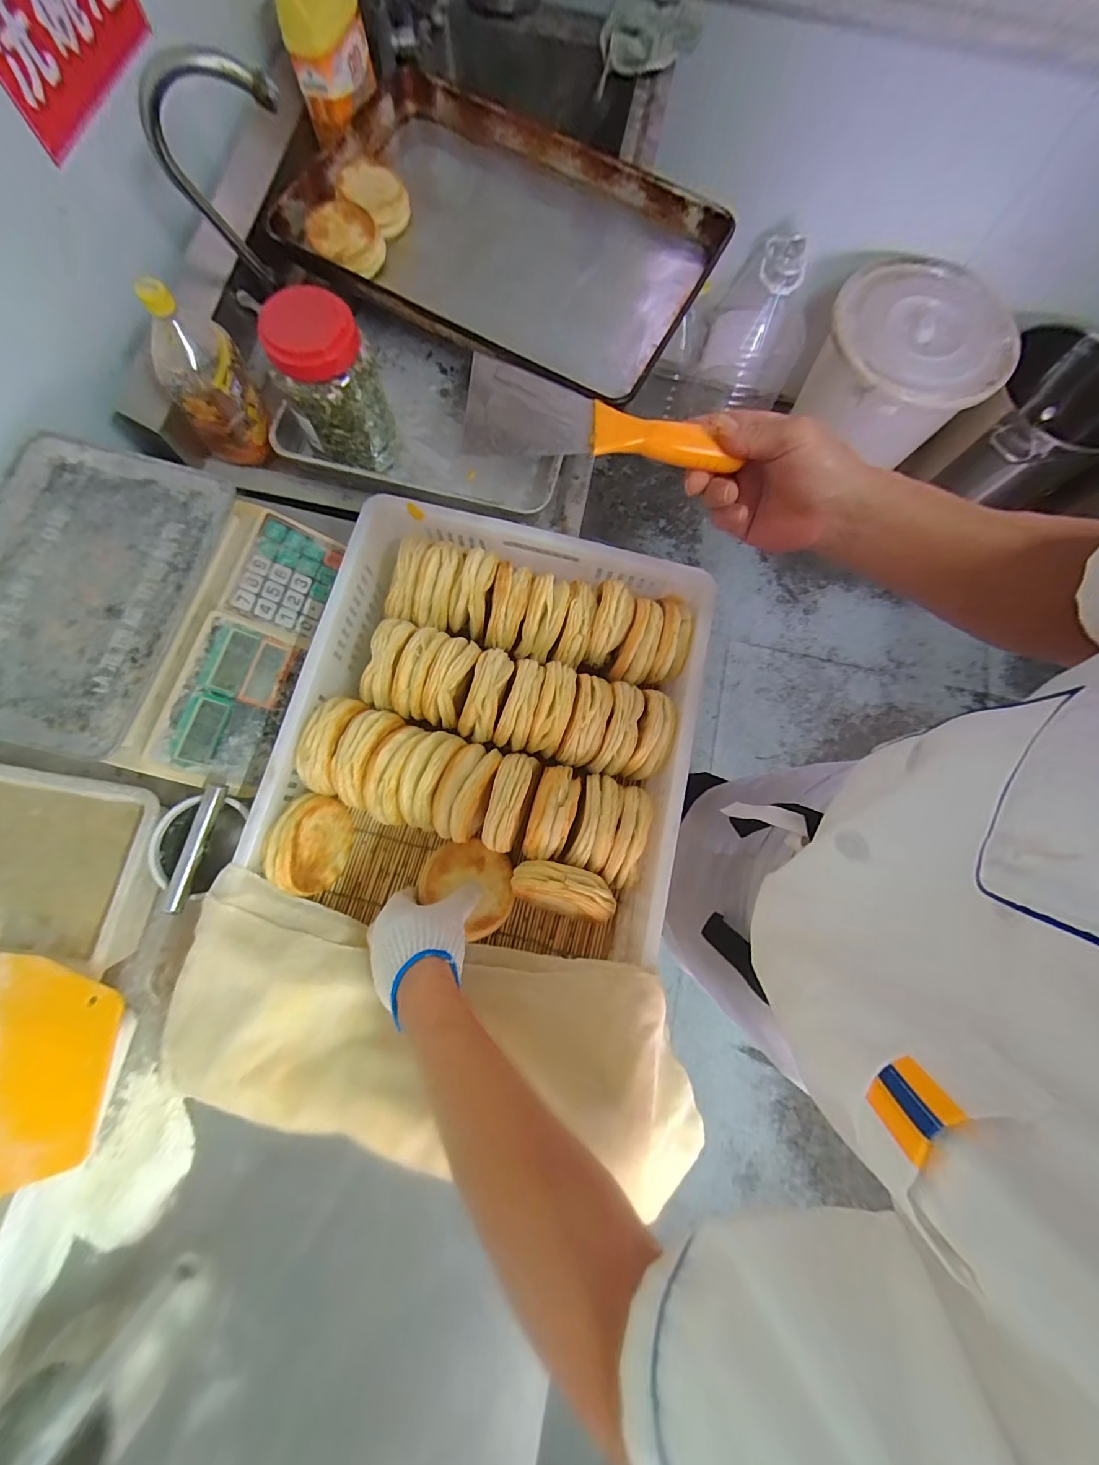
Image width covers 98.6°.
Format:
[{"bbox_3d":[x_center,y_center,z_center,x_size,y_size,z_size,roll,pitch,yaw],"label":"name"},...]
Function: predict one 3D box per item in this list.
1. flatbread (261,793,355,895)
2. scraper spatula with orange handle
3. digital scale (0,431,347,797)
[{"bbox_3d":[-0.253,0.117,0.500,0.049,0.085,0.095,15,75,5],"label":"flatbread"},{"bbox_3d":[0.042,-0.245,0.382,0.213,0.019,0.062,9,74,-7],"label":"scraper spatula with orange handle"},{"bbox_3d":[-0.487,-0.139,0.541,0.299,0.105,0.334,13,75,4],"label":"digital scale"}]

